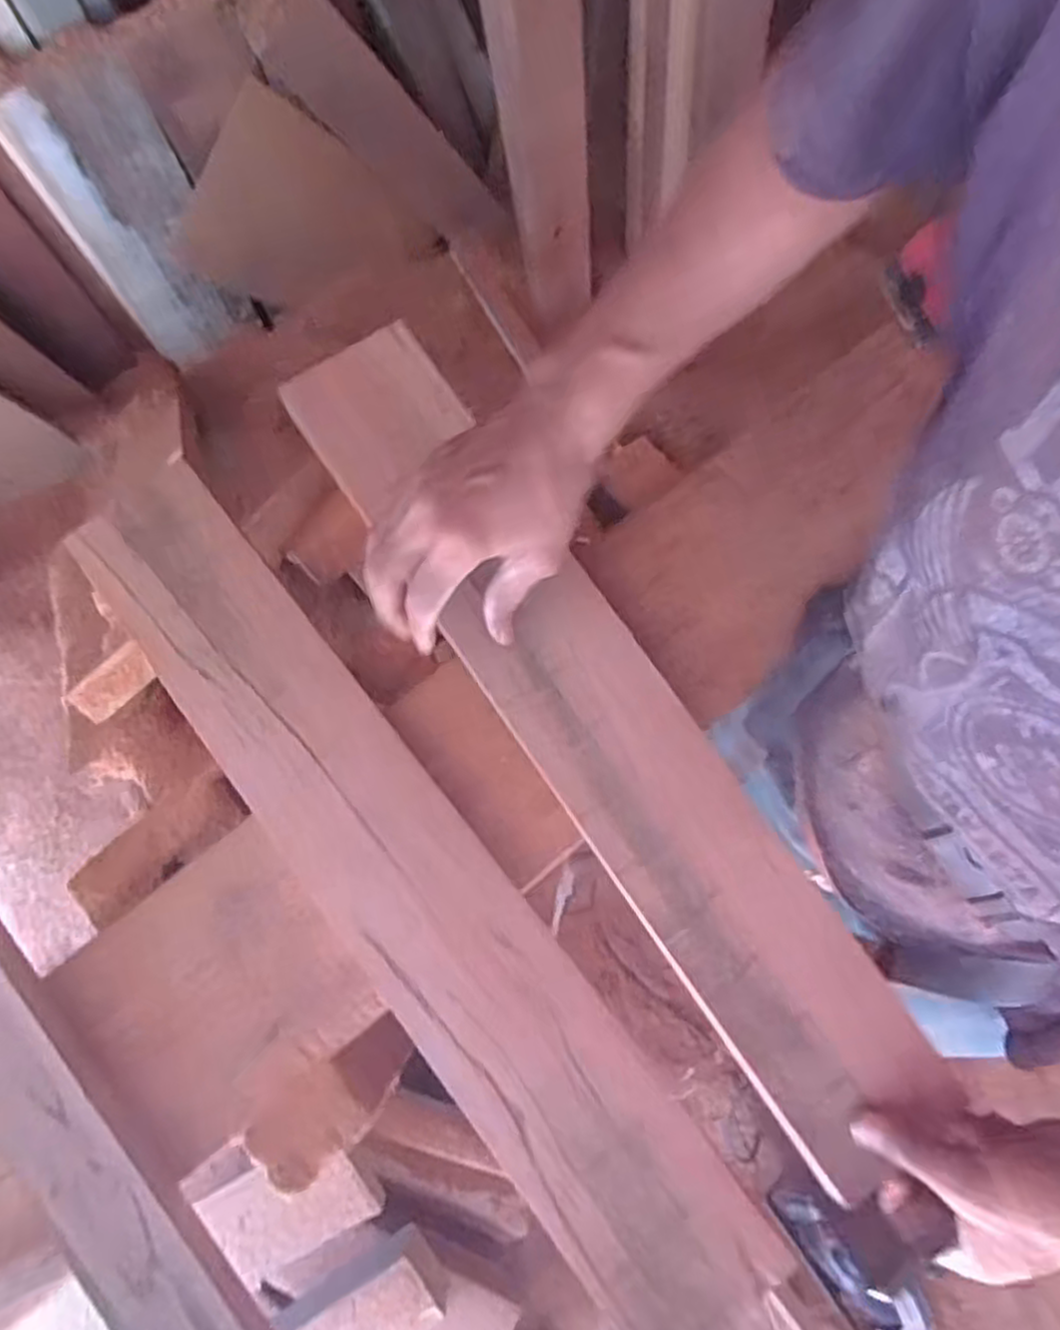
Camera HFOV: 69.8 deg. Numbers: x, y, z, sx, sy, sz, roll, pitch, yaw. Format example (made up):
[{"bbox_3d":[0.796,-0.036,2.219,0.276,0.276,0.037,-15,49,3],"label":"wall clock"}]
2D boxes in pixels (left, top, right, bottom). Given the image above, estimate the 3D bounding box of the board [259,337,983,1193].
[{"bbox_3d":[0.043,0.032,0.493,0.104,0.017,0.609,-34,82,-10],"label":"board"}]

